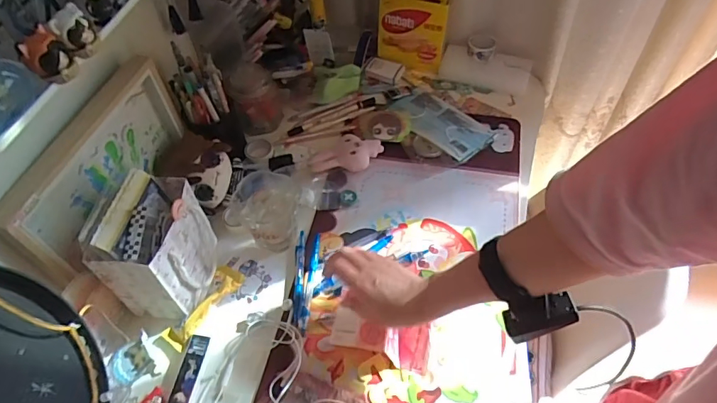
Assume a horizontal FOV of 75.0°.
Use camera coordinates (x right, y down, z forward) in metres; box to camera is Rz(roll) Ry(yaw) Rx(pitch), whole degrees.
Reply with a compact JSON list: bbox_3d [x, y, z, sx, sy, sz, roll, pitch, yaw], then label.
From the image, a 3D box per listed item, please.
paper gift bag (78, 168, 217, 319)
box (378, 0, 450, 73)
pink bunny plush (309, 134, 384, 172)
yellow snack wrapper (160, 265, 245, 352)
[{"bbox_3d":[-0.243,0.055,0.580,0.078,0.157,0.129,10,55,8],"label":"paper gift bag"},{"bbox_3d":[0.093,-0.328,0.817,0.134,0.215,0.054,11,55,9],"label":"box"},{"bbox_3d":[-0.019,-0.076,0.753,0.114,0.031,0.056,-1,54,0],"label":"pink bunny plush"},{"bbox_3d":[-0.200,0.136,0.604,0.037,0.029,0.120,33,74,22],"label":"yellow snack wrapper"}]

